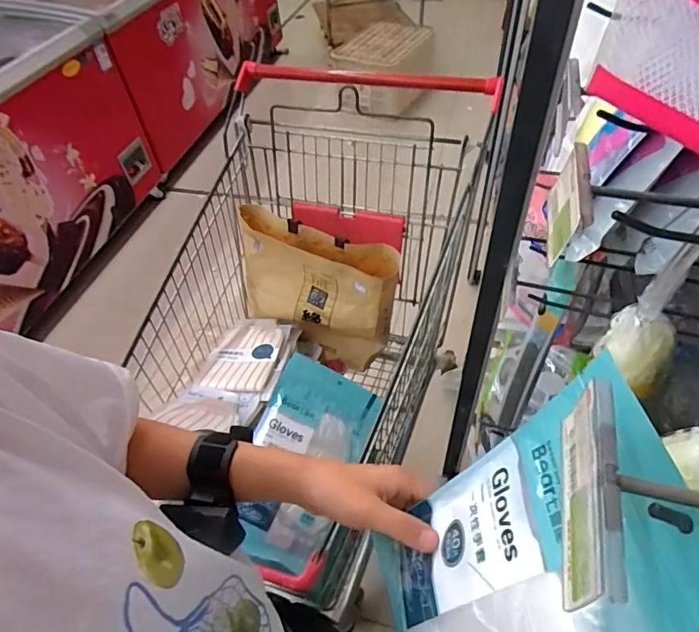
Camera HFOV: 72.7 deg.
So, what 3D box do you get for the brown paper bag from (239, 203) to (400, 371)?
[{"bbox_3d":[-0.075,-0.042,1.066,0.359,0.322,0.106,12,51,15],"label":"brown paper bag"}]

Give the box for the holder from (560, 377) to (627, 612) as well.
[{"bbox_3d":[0.095,0.069,0.187,0.009,0.050,0.080,9,51,12],"label":"holder"}]

